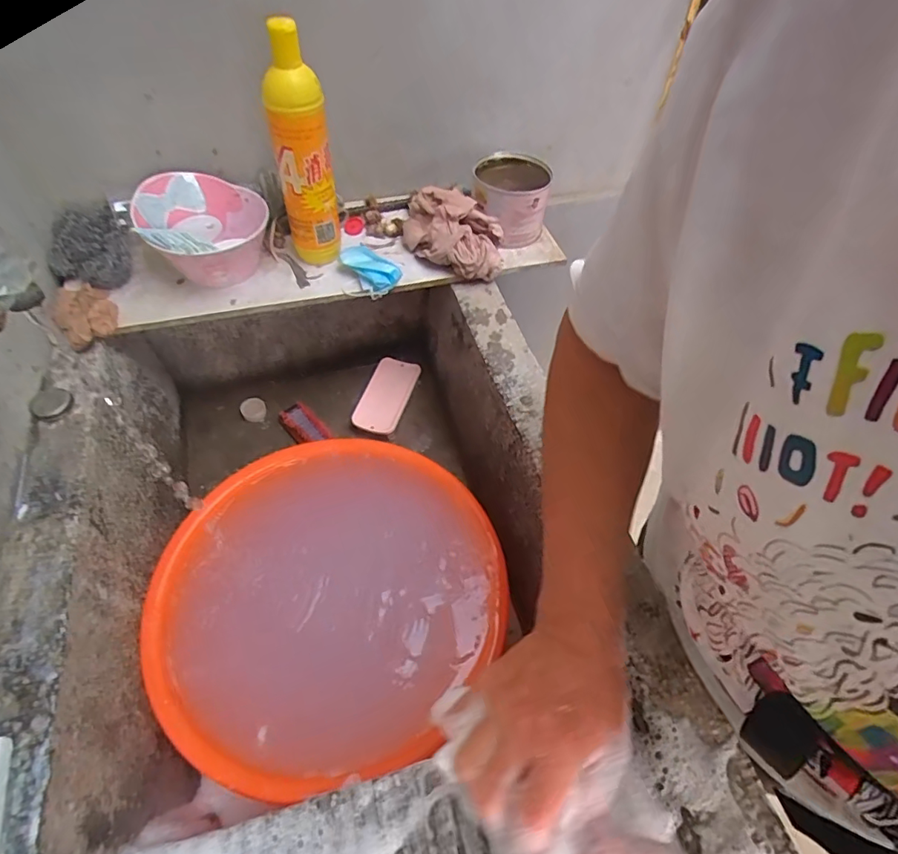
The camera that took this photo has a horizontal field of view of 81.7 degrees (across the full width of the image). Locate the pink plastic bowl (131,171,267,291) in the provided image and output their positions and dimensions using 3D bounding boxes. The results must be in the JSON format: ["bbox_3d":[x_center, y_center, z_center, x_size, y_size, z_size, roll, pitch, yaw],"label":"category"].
[{"bbox_3d":[-0.278,-0.220,0.601,0.133,0.089,0.126,0,54,0],"label":"pink plastic bowl"}]

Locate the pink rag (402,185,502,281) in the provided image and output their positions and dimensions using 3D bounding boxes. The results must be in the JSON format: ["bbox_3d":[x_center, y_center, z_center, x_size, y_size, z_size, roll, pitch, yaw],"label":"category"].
[{"bbox_3d":[0.004,-0.234,0.646,0.115,0.089,0.092,-5,54,-4],"label":"pink rag"}]

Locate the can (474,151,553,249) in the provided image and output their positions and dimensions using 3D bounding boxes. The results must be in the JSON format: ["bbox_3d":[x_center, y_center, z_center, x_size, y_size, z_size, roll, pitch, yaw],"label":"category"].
[{"bbox_3d":[0.081,-0.296,0.682,0.096,0.075,0.109,1,54,0],"label":"can"}]

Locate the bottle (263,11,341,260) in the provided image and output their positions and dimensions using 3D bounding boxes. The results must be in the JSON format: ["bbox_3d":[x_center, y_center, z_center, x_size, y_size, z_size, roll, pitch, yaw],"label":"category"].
[{"bbox_3d":[-0.158,-0.294,0.560,0.060,0.239,0.075,-13,55,-10],"label":"bottle"}]

